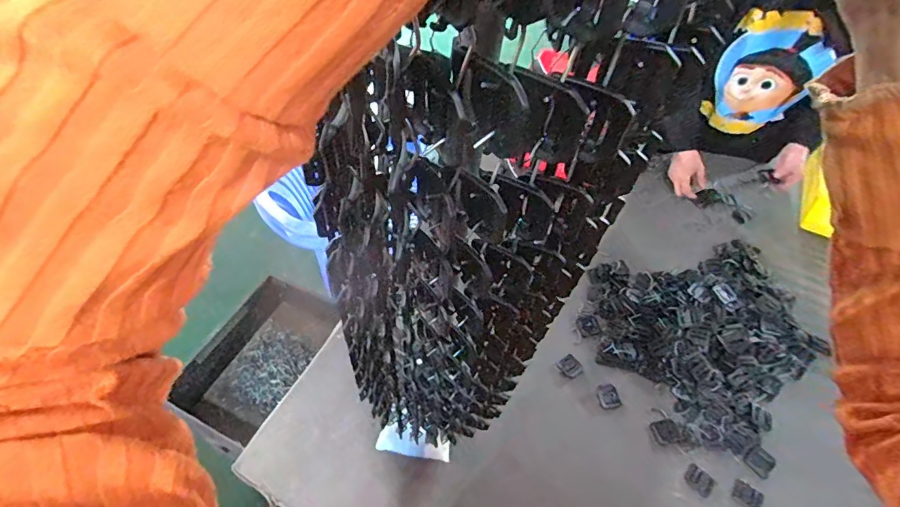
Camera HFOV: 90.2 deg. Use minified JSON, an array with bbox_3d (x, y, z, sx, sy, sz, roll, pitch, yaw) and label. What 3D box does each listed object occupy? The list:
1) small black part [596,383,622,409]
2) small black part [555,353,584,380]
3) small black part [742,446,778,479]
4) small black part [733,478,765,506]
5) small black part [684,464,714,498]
[{"bbox_3d":[0.287,0.257,0.810,0.035,0.004,0.043,-8,54,-7],"label":"small black part"},{"bbox_3d":[0.225,0.212,0.840,0.041,0.007,0.041,-32,60,-22],"label":"small black part"},{"bbox_3d":[0.514,0.344,0.744,0.038,0.013,0.042,-28,59,-20],"label":"small black part"},{"bbox_3d":[0.476,0.386,0.714,0.042,0.007,0.035,30,59,19],"label":"small black part"},{"bbox_3d":[0.408,0.370,0.733,0.041,0.004,0.038,35,60,22],"label":"small black part"}]

